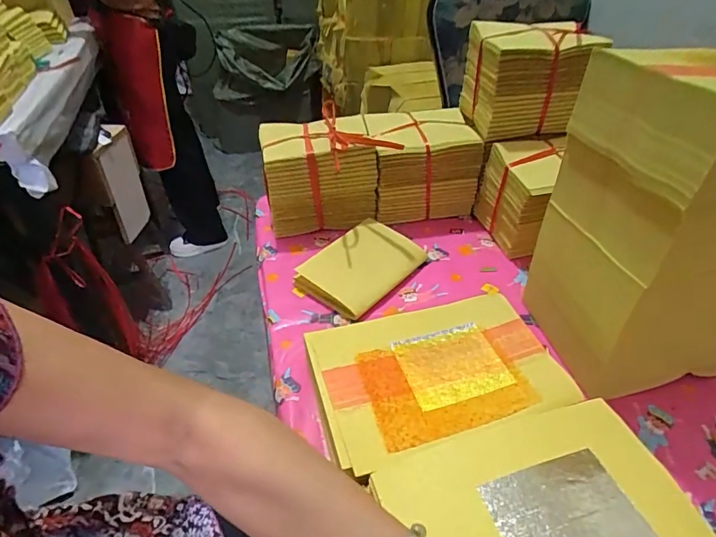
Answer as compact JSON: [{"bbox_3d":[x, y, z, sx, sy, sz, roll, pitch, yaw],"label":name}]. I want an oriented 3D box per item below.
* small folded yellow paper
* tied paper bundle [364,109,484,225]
[{"bbox_3d":[0.005,-0.005,0.642,0.113,0.033,0.161,29,49,30],"label":"small folded yellow paper"},{"bbox_3d":[0.103,-0.162,0.743,0.163,0.147,0.097,-7,41,-7],"label":"tied paper bundle"}]

